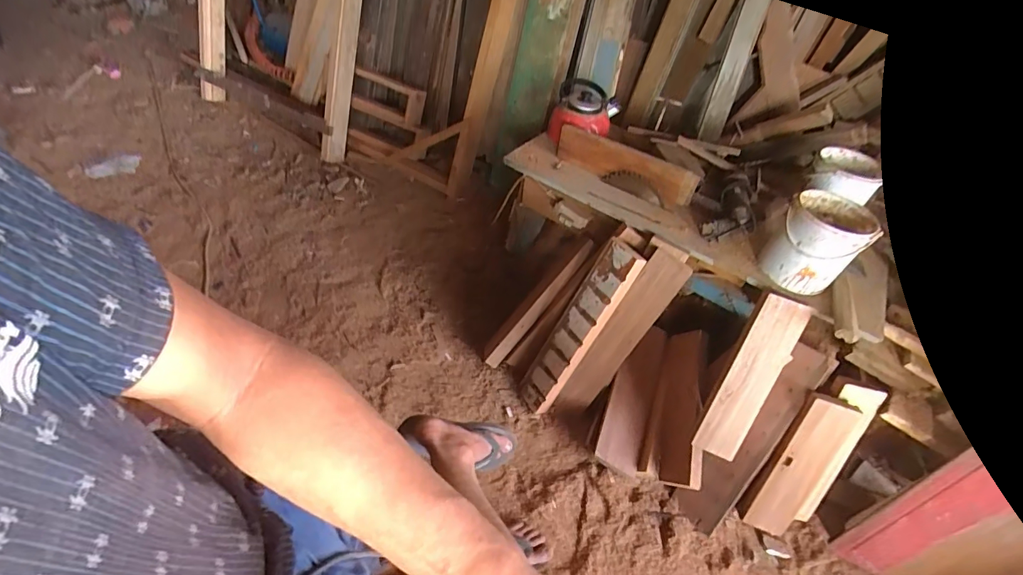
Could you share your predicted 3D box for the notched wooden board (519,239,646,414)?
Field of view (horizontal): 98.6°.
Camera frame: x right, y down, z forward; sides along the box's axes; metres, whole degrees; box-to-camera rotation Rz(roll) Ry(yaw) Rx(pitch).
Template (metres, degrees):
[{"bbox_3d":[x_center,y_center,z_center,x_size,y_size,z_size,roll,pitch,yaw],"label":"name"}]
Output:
[{"bbox_3d":[0.181,0.128,1.270,0.125,0.574,0.064,40,29,21],"label":"notched wooden board"}]

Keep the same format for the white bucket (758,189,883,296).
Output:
[{"bbox_3d":[0.739,-0.109,1.083,0.179,0.191,0.177,40,57,22],"label":"white bucket"}]

